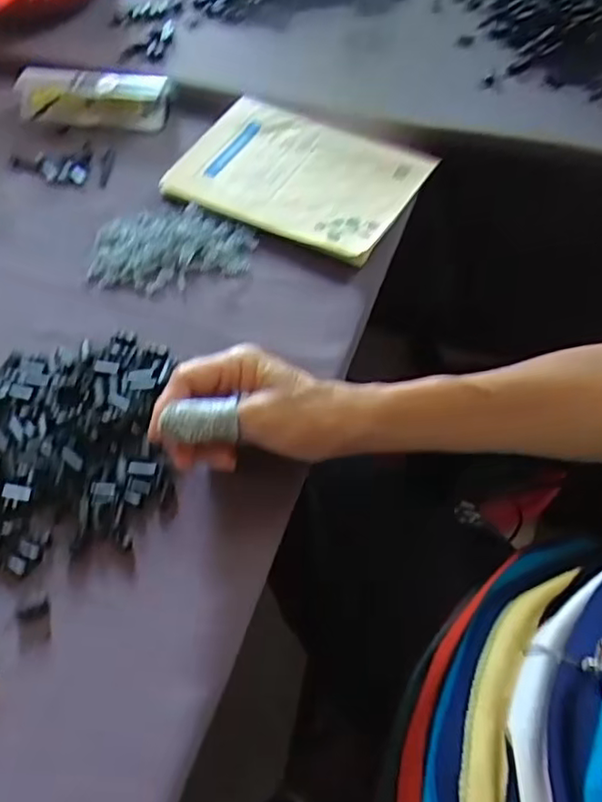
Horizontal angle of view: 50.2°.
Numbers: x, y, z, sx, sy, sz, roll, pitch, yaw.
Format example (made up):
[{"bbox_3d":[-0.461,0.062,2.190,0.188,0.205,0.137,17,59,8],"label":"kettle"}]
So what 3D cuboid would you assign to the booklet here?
[{"bbox_3d":[-0.002,-0.195,0.552,0.192,0.016,0.142,27,63,18],"label":"booklet"}]

